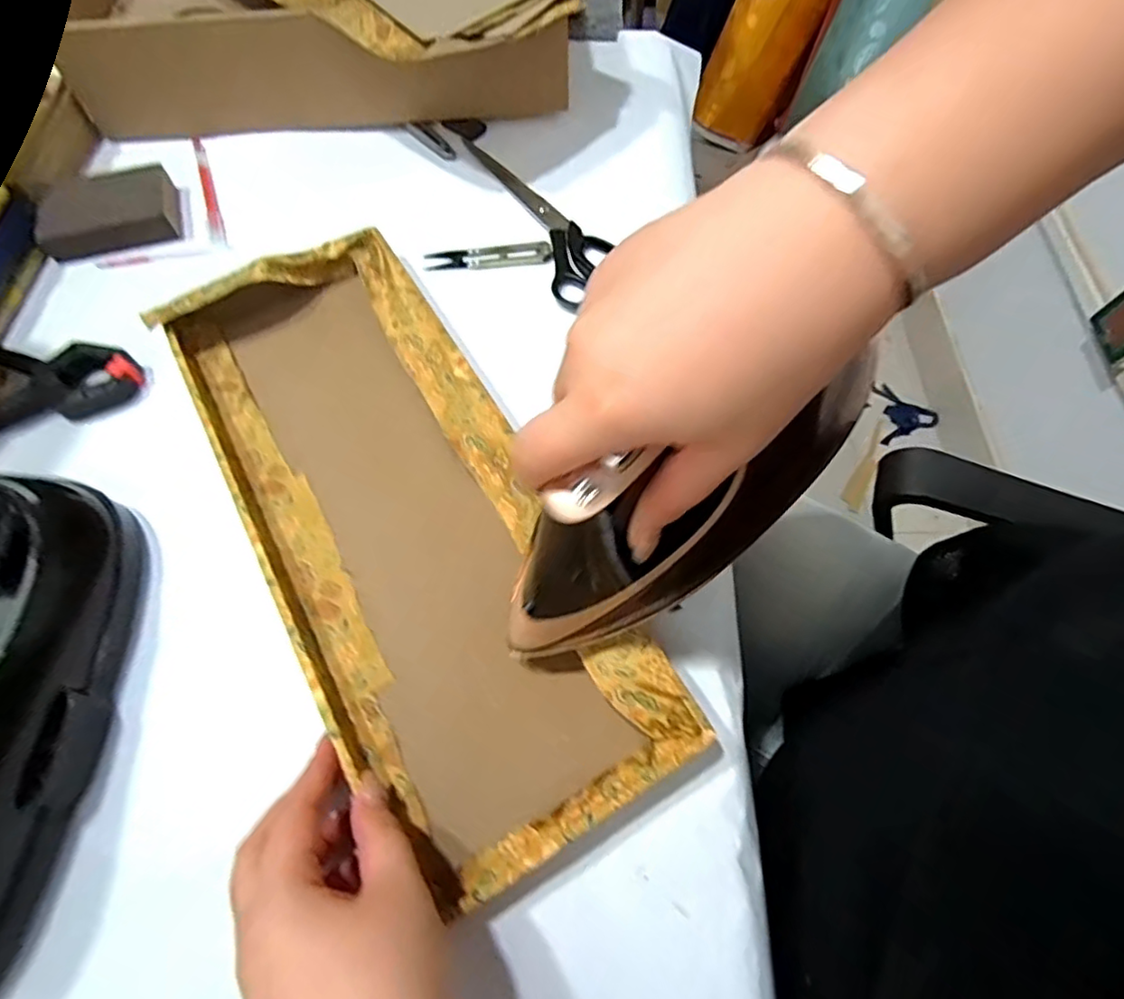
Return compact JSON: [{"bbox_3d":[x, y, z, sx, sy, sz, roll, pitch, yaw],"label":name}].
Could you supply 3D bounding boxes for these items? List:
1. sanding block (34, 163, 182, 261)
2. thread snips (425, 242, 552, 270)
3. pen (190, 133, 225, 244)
[{"bbox_3d":[-0.374,-0.242,0.500,0.098,0.035,0.066,-14,64,-8],"label":"sanding block"},{"bbox_3d":[-0.060,-0.199,0.493,0.101,0.013,0.023,-4,63,-3],"label":"thread snips"},{"bbox_3d":[-0.315,-0.276,0.537,0.009,0.010,0.145,-19,65,-12],"label":"pen"}]

